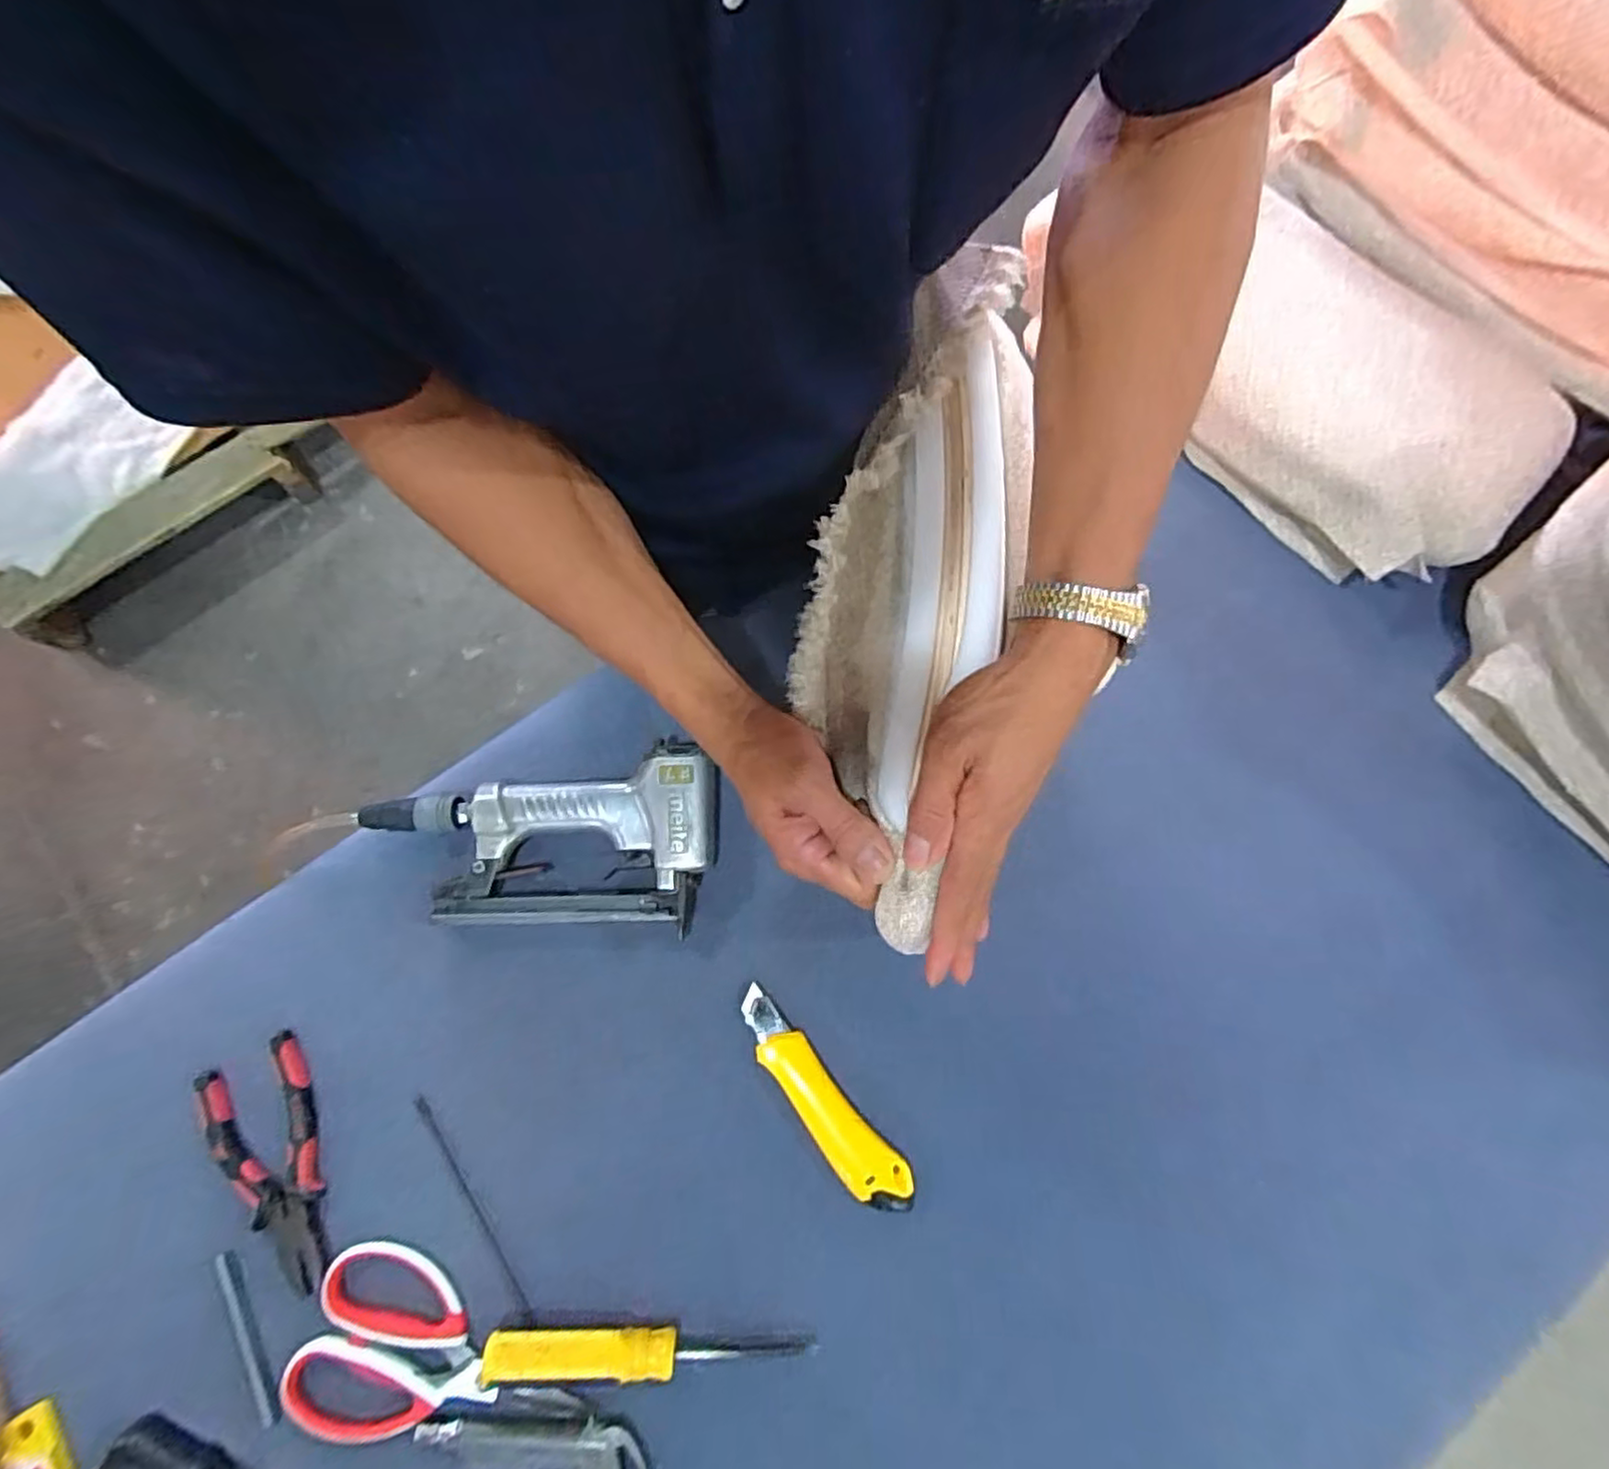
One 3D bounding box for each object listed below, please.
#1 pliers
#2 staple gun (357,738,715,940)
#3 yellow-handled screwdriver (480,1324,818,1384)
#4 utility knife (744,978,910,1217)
[{"bbox_3d":[-0.351,0.283,0.460,0.064,0.010,0.150,-19,77,-7],"label":"pliers"},{"bbox_3d":[-0.194,0.071,0.501,0.258,0.041,0.123,4,75,-1],"label":"staple gun"},{"bbox_3d":[-0.096,0.381,0.435,0.197,0.023,0.023,1,75,-1],"label":"yellow-handled screwdriver"},{"bbox_3d":[0.010,0.247,0.472,0.036,0.010,0.164,-40,80,-11],"label":"utility knife"}]

